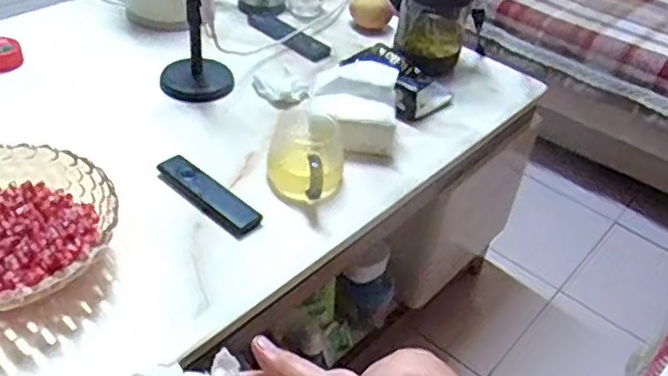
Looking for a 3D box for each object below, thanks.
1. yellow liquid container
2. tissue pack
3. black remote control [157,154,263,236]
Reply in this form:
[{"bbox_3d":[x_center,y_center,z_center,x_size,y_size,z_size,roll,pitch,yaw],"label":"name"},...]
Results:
[{"bbox_3d":[-0.036,-0.040,0.857,0.097,0.069,0.132,5,40,-2],"label":"yellow liquid container"},{"bbox_3d":[0.027,-0.110,0.926,0.114,0.091,0.104,5,40,-3],"label":"tissue pack"},{"bbox_3d":[-0.155,0.007,0.828,0.154,0.020,0.042,31,45,26],"label":"black remote control"}]

